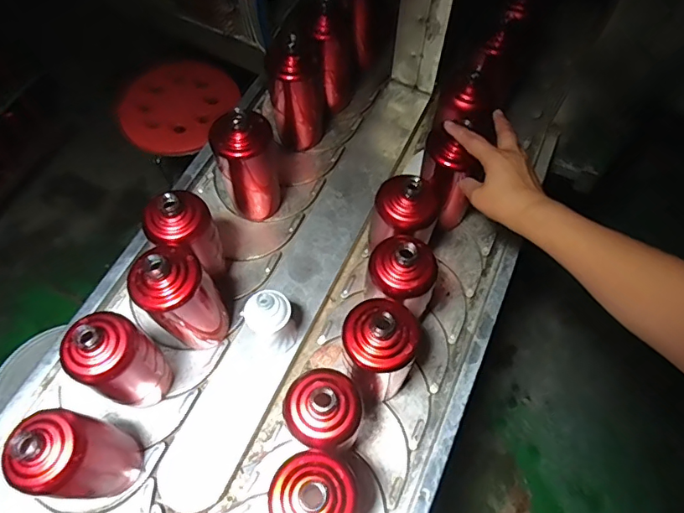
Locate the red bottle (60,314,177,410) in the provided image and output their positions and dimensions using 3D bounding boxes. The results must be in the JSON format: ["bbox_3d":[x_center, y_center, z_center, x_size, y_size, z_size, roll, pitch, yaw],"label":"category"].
[{"bbox_3d":[-0.259,0.130,0.592,0.063,0.178,0.082,34,69,16],"label":"red bottle"}]

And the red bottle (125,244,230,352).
[{"bbox_3d":[-0.200,0.052,0.623,0.075,0.186,0.079,0,64,1],"label":"red bottle"}]

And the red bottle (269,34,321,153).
[{"bbox_3d":[-0.069,-0.247,0.784,0.078,0.173,0.063,-7,64,-3],"label":"red bottle"}]

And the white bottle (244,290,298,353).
[{"bbox_3d":[-0.088,0.084,0.630,0.058,0.111,0.050,-30,67,-13],"label":"white bottle"}]

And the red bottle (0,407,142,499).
[{"bbox_3d":[-0.287,0.218,0.544,0.069,0.178,0.081,11,65,6],"label":"red bottle"}]

